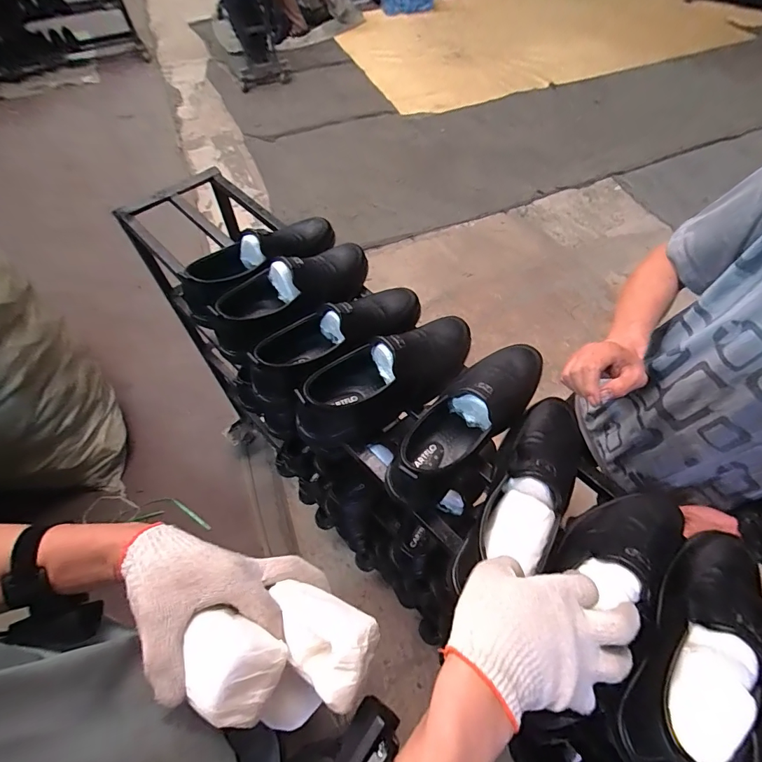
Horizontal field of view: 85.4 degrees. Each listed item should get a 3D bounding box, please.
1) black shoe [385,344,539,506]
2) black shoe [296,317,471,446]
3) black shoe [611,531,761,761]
[{"bbox_3d":[0.117,0.039,0.544,0.284,0.079,0.097,-40,67,-21],"label":"black shoe"},{"bbox_3d":[0.016,-0.005,0.584,0.290,0.095,0.099,-27,63,-16],"label":"black shoe"},{"bbox_3d":[0.325,0.262,0.409,0.090,0.075,0.260,38,66,20],"label":"black shoe"}]

